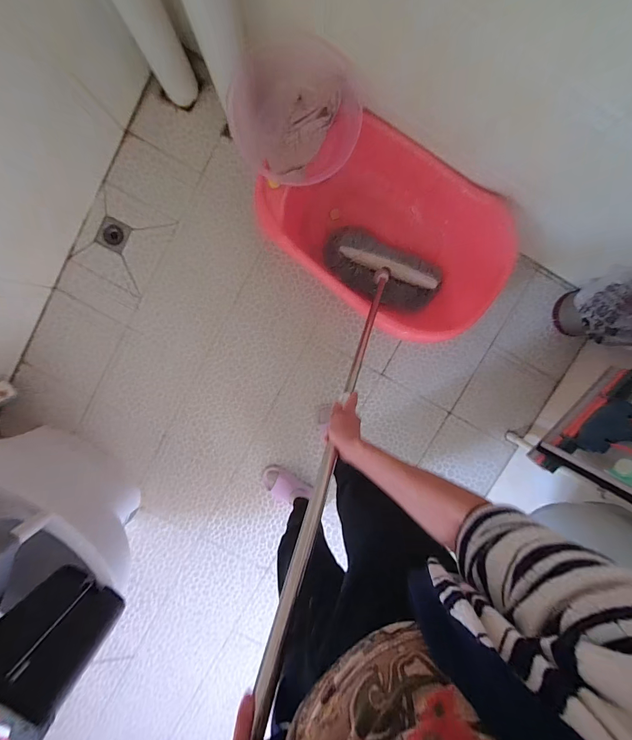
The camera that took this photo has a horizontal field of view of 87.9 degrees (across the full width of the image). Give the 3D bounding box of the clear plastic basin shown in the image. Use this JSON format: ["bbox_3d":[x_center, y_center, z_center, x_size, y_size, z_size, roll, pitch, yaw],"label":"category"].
[{"bbox_3d":[-0.050,-0.664,0.854,0.323,0.104,0.305,0,97,-2],"label":"clear plastic basin"}]

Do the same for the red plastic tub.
[{"bbox_3d":[0.206,-0.440,1.049,0.764,0.280,0.470,37,94,-4],"label":"red plastic tub"}]

